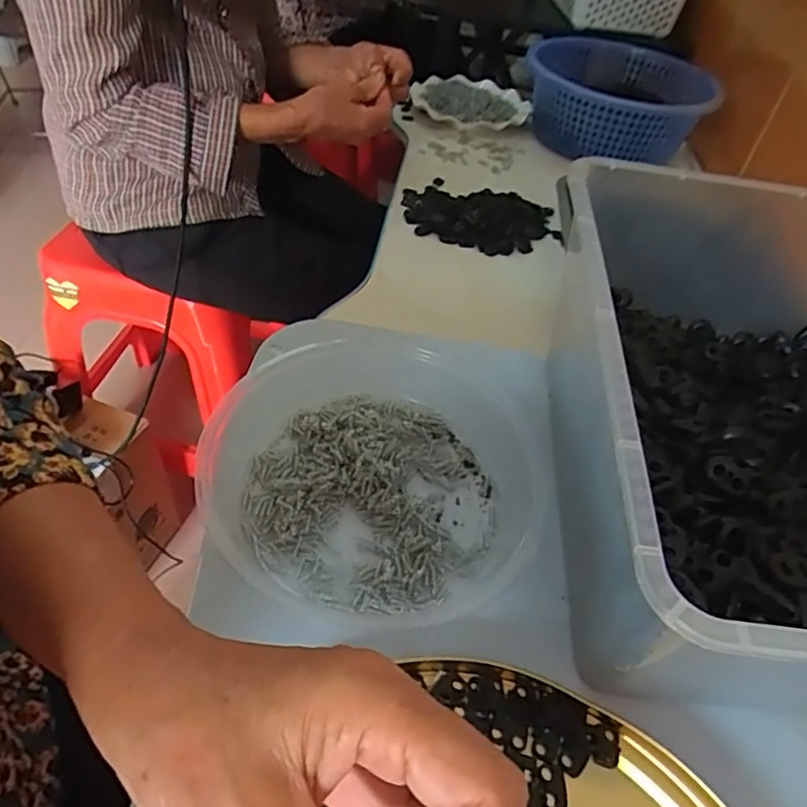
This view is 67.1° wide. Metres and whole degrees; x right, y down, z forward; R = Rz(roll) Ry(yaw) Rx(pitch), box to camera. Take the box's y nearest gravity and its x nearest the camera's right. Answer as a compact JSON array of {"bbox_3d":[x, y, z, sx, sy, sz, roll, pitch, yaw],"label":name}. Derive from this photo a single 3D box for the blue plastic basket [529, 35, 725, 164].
[{"bbox_3d":[0.328,-0.472,0.955,0.271,0.109,0.308,17,47,8],"label":"blue plastic basket"}]

